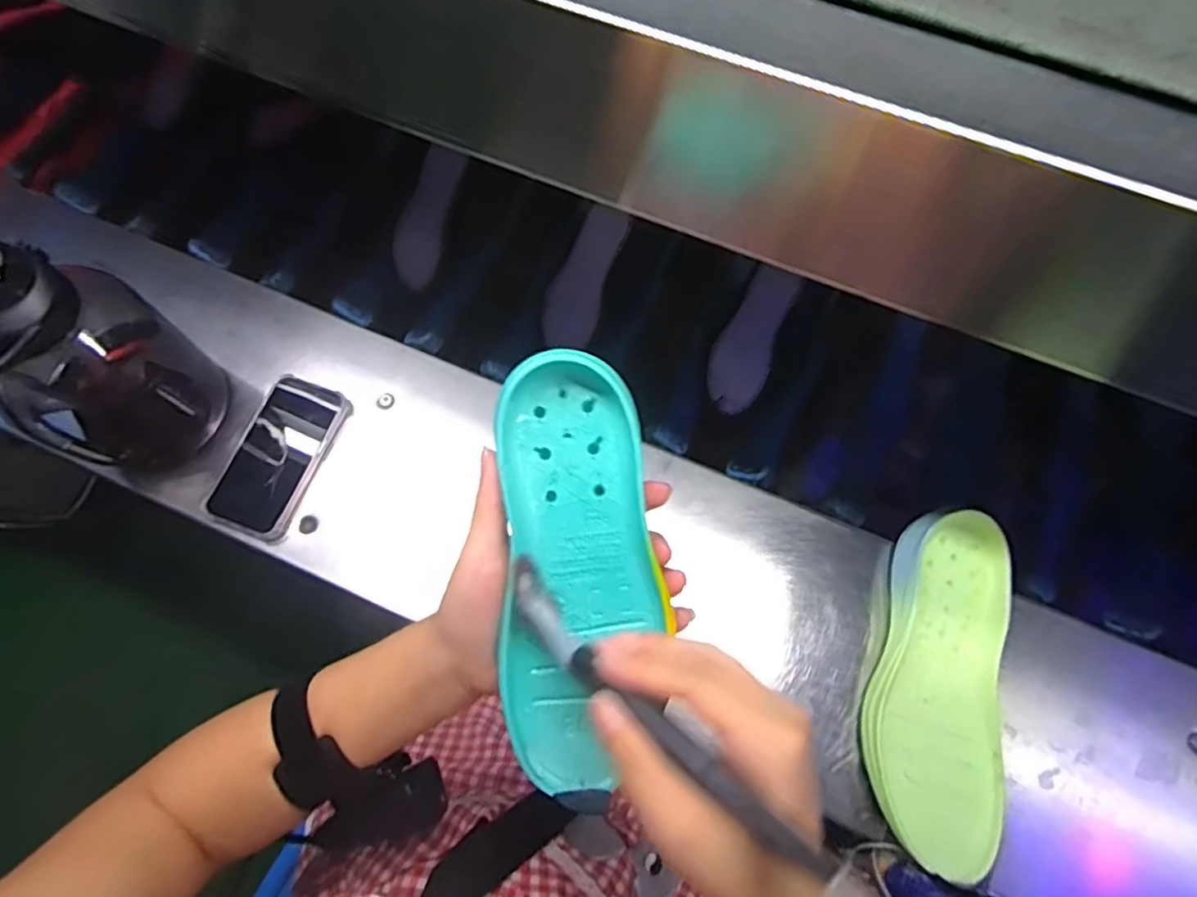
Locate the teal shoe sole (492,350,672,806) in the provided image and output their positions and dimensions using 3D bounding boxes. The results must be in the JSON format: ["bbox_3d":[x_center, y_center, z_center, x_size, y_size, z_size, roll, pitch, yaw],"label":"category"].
[{"bbox_3d":[-0.009,0.059,0.305,0.076,0.026,0.207,2,86,0],"label":"teal shoe sole"}]

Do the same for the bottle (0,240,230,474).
[{"bbox_3d":[-0.421,-0.072,0.532,0.124,0.225,0.118,-37,75,-14],"label":"bottle"}]

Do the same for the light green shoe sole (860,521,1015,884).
[{"bbox_3d":[0.286,0.189,0.535,0.103,0.041,0.274,18,71,5],"label":"light green shoe sole"}]

